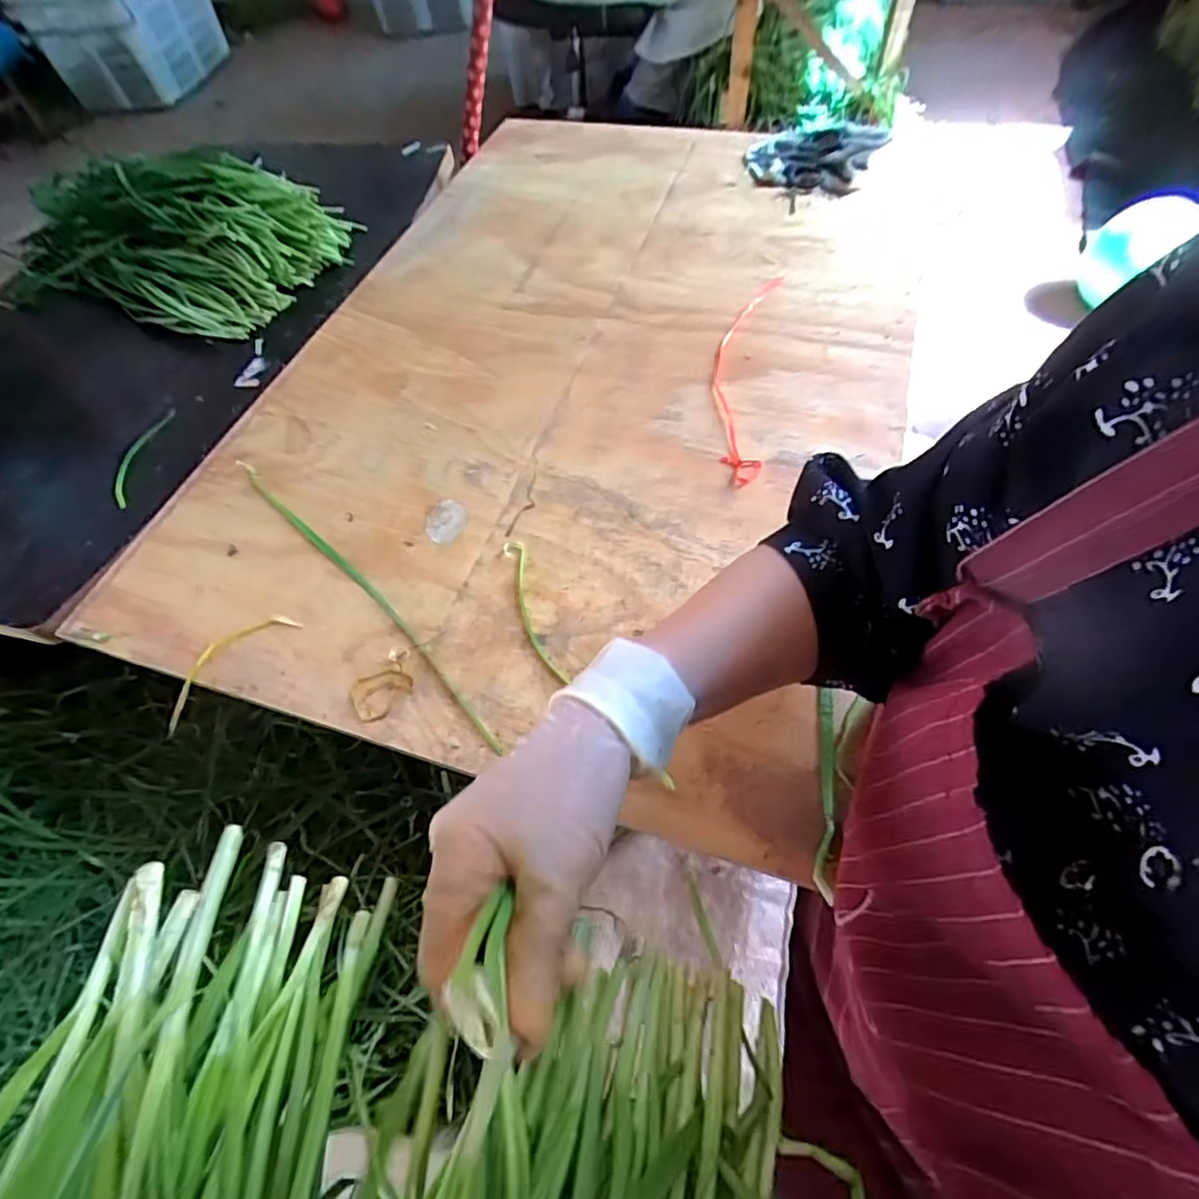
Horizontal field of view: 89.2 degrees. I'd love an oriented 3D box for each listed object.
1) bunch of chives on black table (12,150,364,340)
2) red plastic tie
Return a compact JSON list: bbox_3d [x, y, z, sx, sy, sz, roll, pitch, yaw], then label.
[{"bbox_3d":[-0.570,-0.444,0.743,0.470,0.110,0.234,11,60,11],"label":"bunch of chives on black table"},{"bbox_3d":[0.138,-0.225,0.585,0.052,0.014,0.314,9,60,10],"label":"red plastic tie"}]

